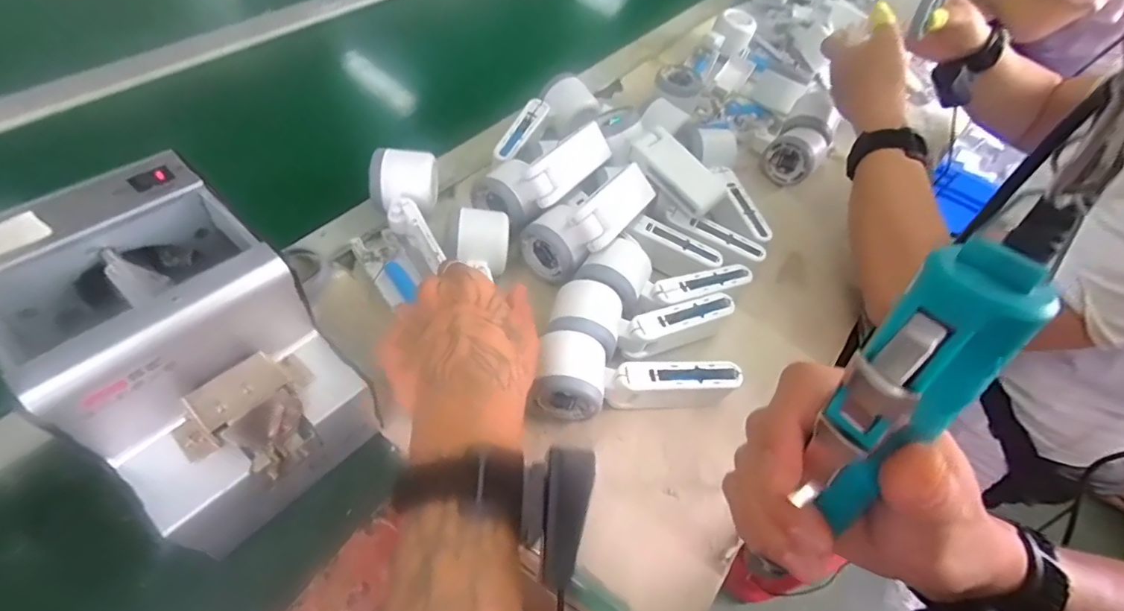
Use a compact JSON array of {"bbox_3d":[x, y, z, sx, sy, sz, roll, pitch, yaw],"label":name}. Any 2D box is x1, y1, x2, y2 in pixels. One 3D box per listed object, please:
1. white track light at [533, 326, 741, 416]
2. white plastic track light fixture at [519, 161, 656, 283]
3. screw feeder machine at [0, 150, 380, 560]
[{"bbox_3d":[0.059,0.060,0.399,0.155,0.074,0.051,7,51,0],"label":"white track light"},{"bbox_3d":[0.027,-0.083,0.491,0.076,0.074,0.125,33,56,13],"label":"white plastic track light fixture"},{"bbox_3d":[-0.219,0.035,0.314,0.169,0.153,0.121,39,58,17],"label":"screw feeder machine"}]

